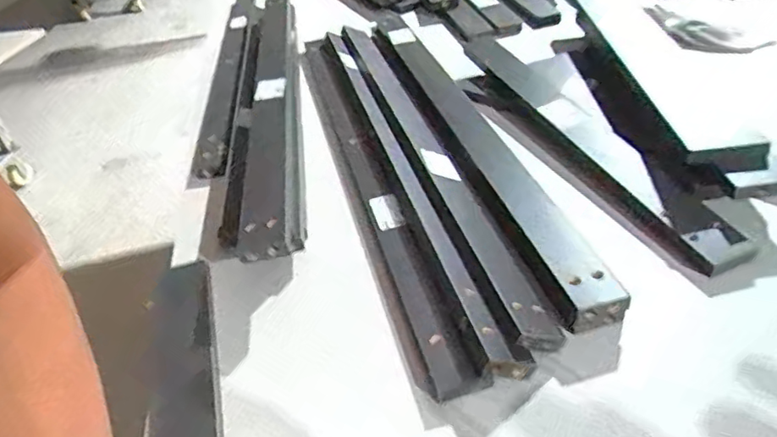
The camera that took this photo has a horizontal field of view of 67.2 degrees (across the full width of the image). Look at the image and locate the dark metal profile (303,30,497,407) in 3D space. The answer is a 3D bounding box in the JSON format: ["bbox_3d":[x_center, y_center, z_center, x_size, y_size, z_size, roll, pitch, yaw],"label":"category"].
[{"bbox_3d":[-0.038,-0.082,0.773,0.057,0.031,0.763,-13,38,-7],"label":"dark metal profile"}]

